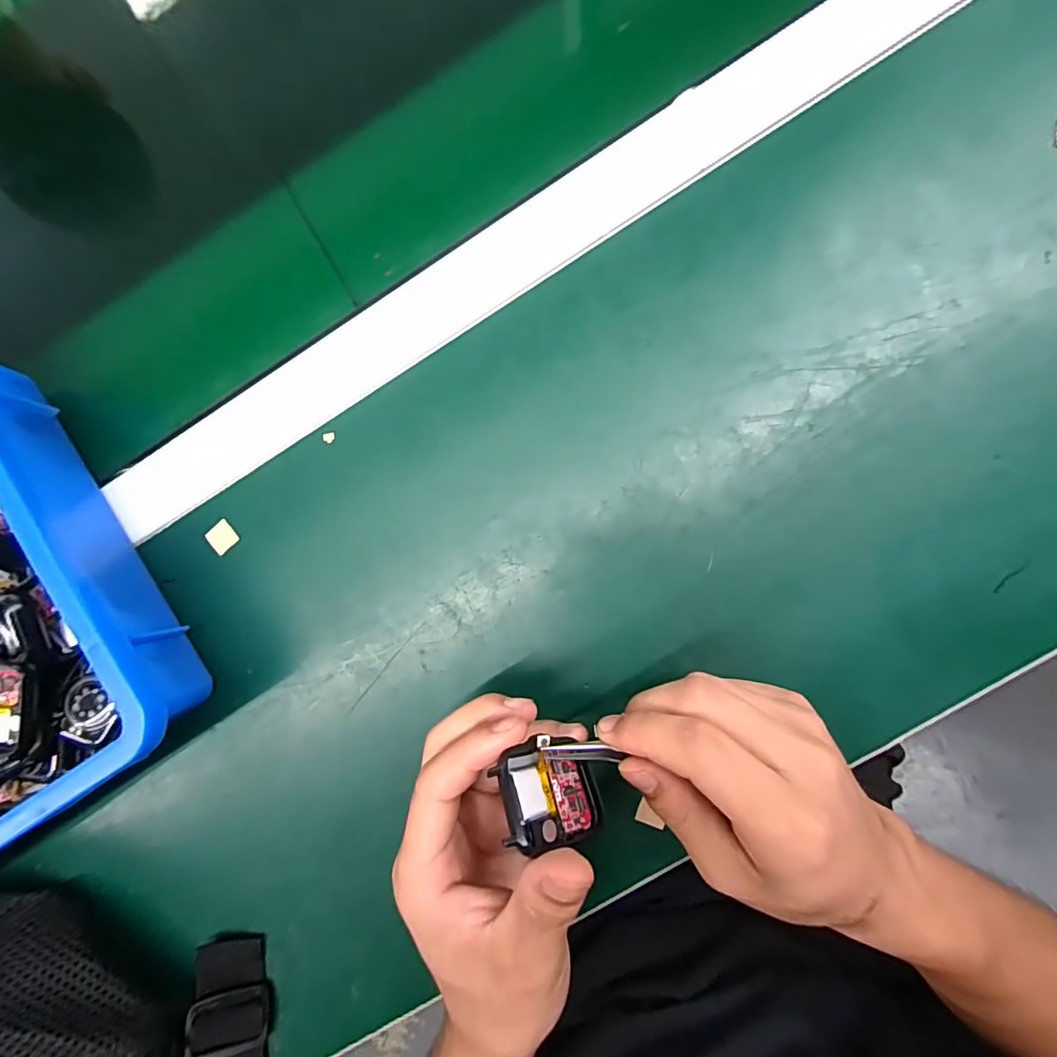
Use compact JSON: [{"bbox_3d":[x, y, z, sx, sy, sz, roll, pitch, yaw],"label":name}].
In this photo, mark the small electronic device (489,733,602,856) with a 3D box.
[{"bbox_3d":[0.010,0.103,0.188,0.007,0.044,0.036,-47,53,36],"label":"small electronic device"}]

